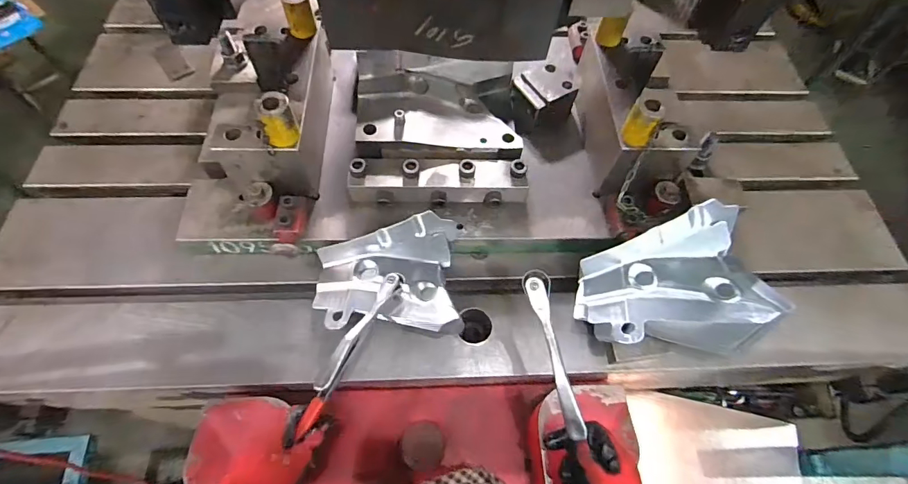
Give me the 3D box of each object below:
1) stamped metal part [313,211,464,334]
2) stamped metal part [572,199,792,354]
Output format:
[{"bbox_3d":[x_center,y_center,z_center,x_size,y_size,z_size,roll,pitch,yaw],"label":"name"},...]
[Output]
[{"bbox_3d":[-0.092,0.050,0.598,0.196,0.078,0.149,1,61,-3],"label":"stamped metal part"},{"bbox_3d":[0.276,0.062,0.572,0.228,0.122,0.157,-13,64,18],"label":"stamped metal part"}]

